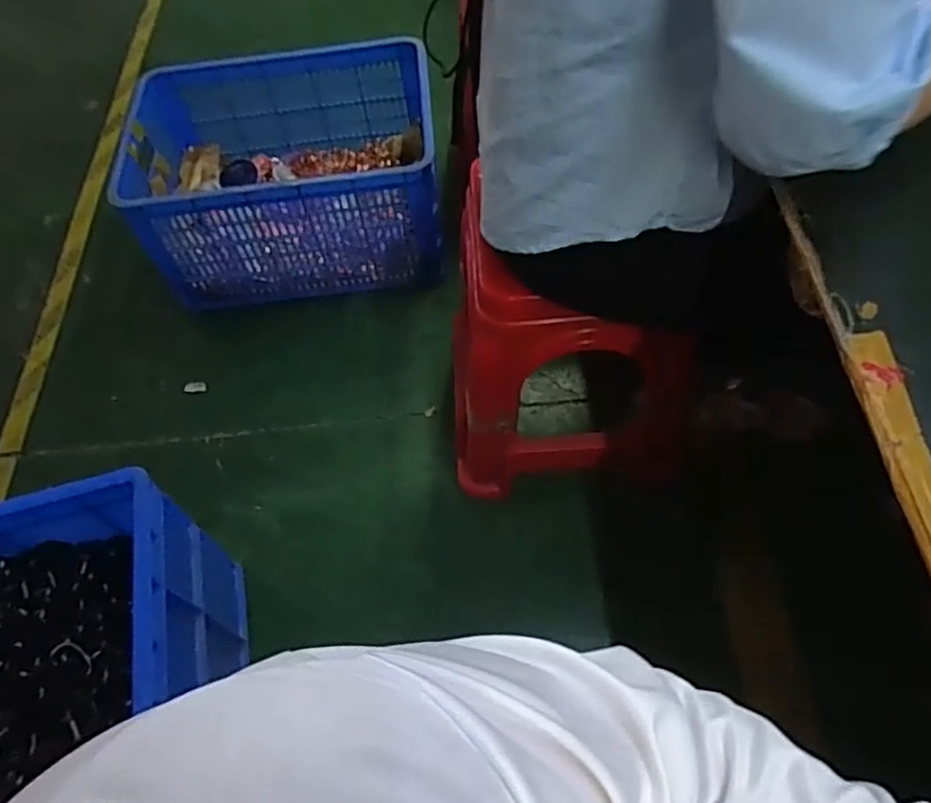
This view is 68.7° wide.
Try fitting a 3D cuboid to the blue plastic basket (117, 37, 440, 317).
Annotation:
[{"bbox_3d":[-0.378,-0.466,1.436,0.538,0.292,0.438,-9,59,-1],"label":"blue plastic basket"}]

